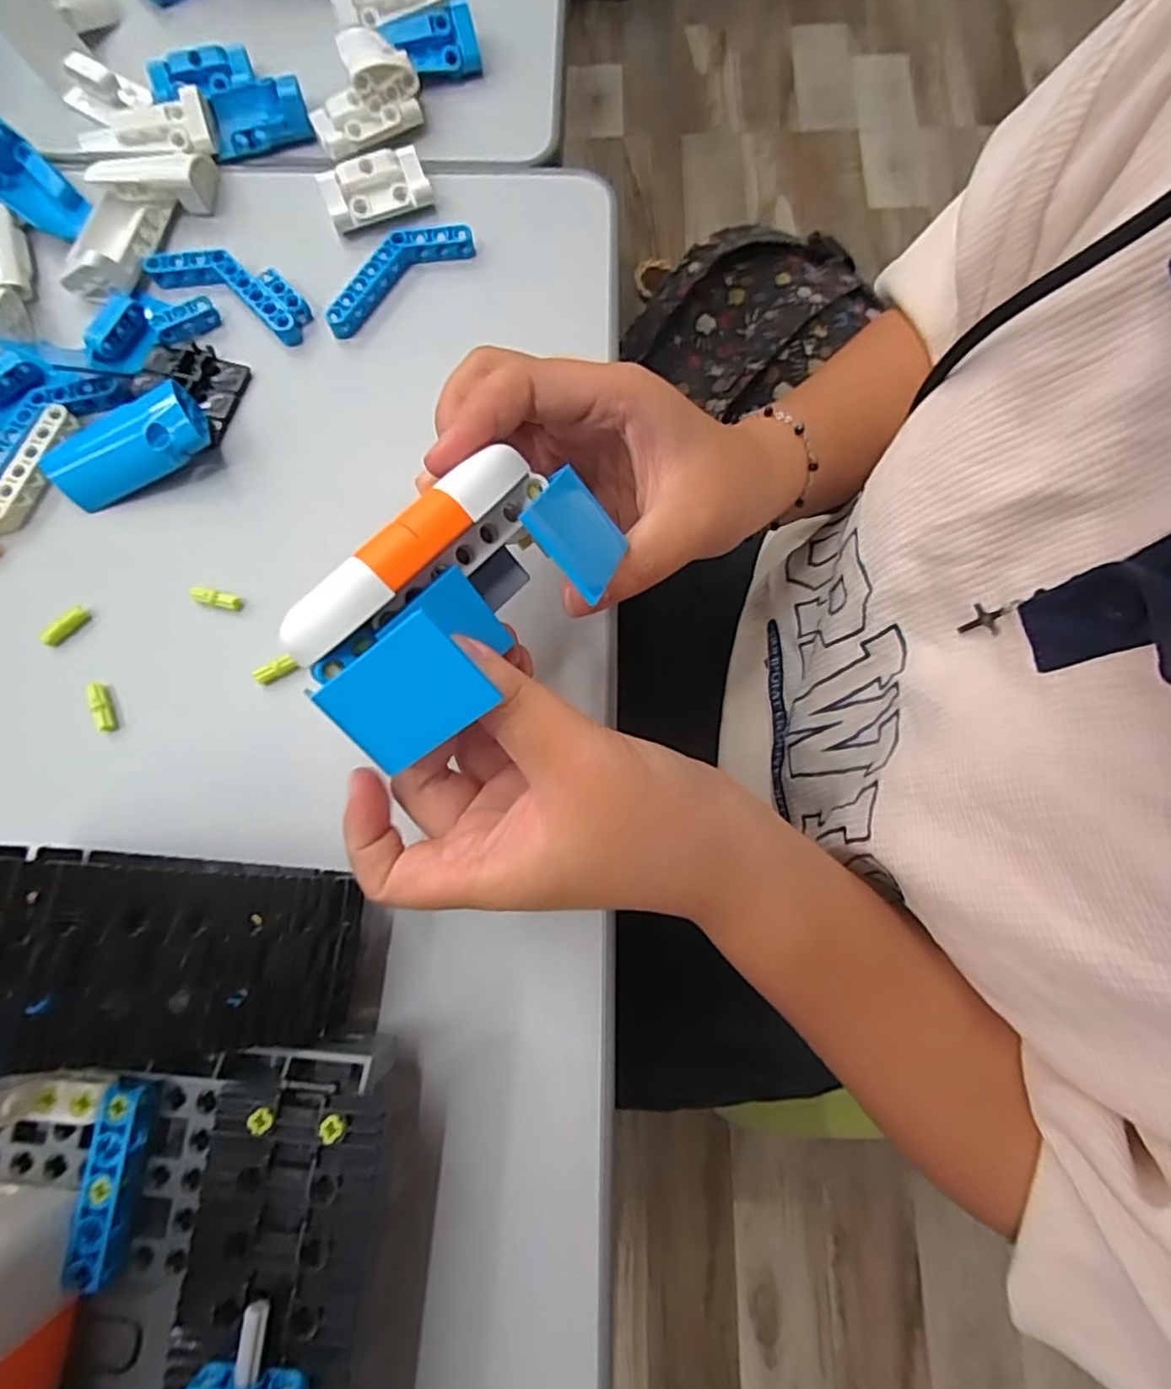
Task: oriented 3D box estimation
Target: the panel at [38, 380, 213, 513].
[{"bbox_3d":[-0.197,-0.106,0.288,0.071,0.013,0.032,-22,77,9],"label":"panel"}]

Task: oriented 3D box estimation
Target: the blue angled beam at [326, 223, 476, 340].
[{"bbox_3d":[-0.092,-0.201,0.317,0.080,0.010,0.025,-39,79,-8],"label":"blue angled beam"}]

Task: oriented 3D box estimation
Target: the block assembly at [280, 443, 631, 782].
[{"bbox_3d":[-0.034,-0.026,0.189,0.054,0.044,0.092,44,81,10],"label":"block assembly"}]

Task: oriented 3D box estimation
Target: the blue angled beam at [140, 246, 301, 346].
[{"bbox_3d":[-0.168,-0.193,0.318,0.080,0.011,0.025,25,78,6],"label":"blue angled beam"}]

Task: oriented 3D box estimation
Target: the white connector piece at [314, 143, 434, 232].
[{"bbox_3d":[-0.103,-0.249,0.329,0.051,0.011,0.032,-21,77,-4],"label":"white connector piece"}]

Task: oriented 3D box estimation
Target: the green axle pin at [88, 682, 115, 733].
[{"bbox_3d":[-0.195,0.005,0.270,0.006,0.006,0.021,-20,77,-4],"label":"green axle pin"}]

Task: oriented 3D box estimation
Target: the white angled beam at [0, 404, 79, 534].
[{"bbox_3d":[-0.249,-0.091,0.288,0.023,0.010,0.079,35,80,8],"label":"white angled beam"}]

